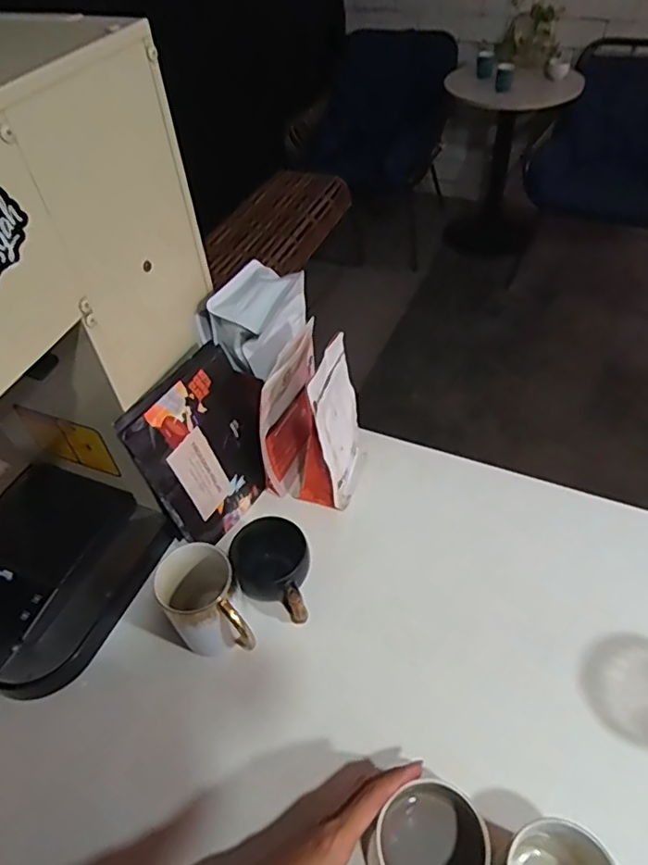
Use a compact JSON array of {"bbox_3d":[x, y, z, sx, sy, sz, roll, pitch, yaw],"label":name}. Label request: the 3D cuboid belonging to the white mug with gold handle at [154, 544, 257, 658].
[{"bbox_3d":[-0.113,0.169,0.548,0.073,0.098,0.087,-21,49,-13],"label":"white mug with gold handle"}]

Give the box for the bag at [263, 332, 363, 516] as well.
[{"bbox_3d":[-0.009,-0.010,0.652,0.084,0.188,0.100,15,51,18],"label":"bag"}]

